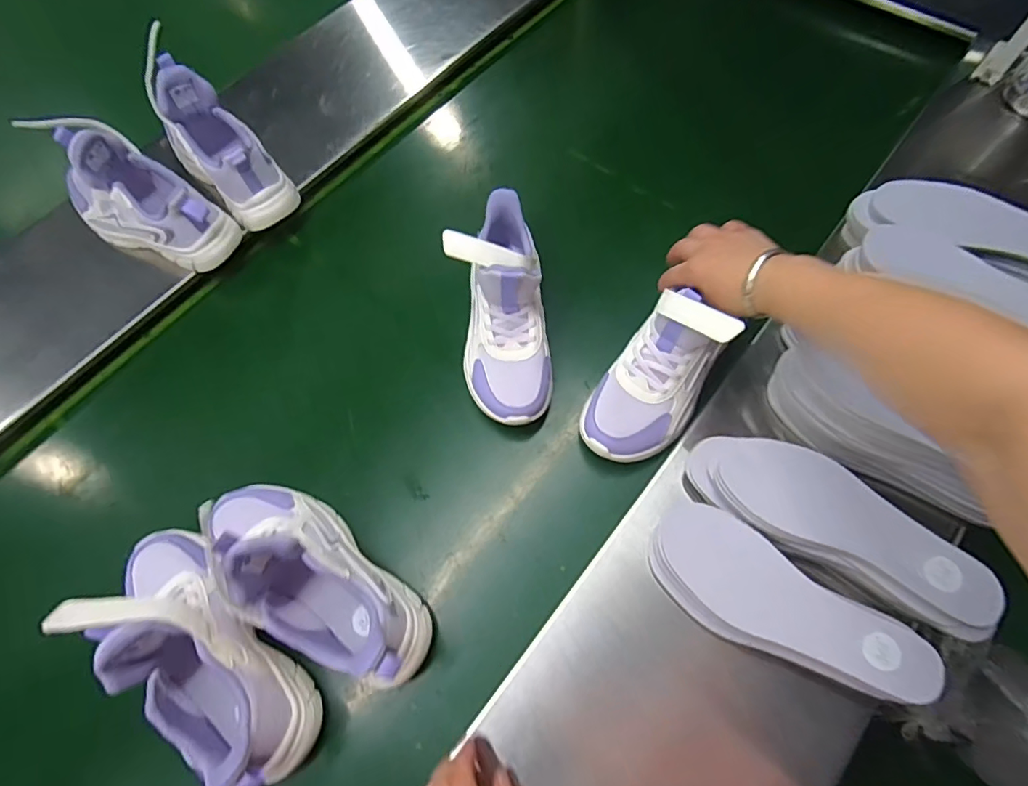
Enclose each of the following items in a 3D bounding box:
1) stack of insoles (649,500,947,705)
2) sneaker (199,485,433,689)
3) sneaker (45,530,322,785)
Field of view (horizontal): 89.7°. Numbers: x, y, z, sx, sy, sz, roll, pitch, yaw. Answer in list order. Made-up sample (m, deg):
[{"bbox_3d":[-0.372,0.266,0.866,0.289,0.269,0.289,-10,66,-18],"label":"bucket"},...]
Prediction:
[{"bbox_3d":[0.211,0.175,0.419,0.216,0.046,0.088,35,76,15],"label":"stack of insoles"},{"bbox_3d":[-0.175,0.151,0.437,0.228,0.135,0.082,39,77,16],"label":"sneaker"},{"bbox_3d":[-0.262,0.207,0.409,0.229,0.145,0.073,40,77,17],"label":"sneaker"}]

